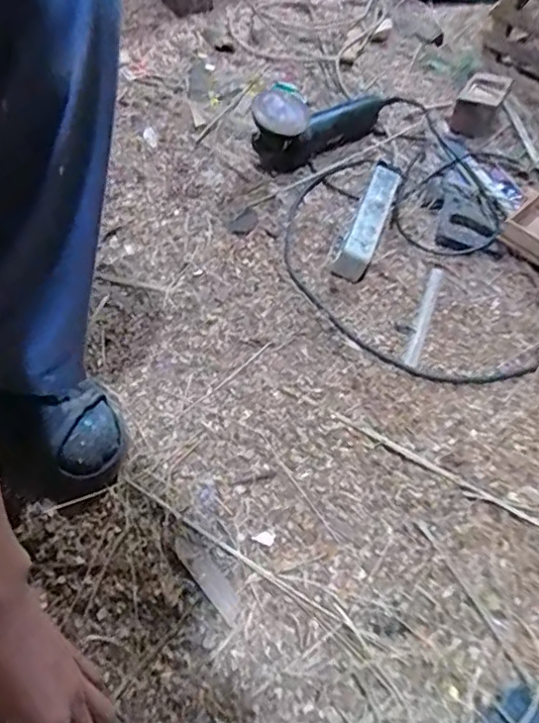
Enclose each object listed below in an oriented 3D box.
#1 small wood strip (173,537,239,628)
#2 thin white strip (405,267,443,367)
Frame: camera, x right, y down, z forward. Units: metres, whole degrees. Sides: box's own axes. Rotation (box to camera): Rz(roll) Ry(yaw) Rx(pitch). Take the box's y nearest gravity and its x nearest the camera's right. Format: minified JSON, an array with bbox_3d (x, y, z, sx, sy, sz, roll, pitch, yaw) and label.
[{"bbox_3d":[-0.058,0.205,0.555,0.023,0.004,0.091,-35,69,-23],"label":"small wood strip"},{"bbox_3d":[0.211,-0.061,0.789,0.017,0.013,0.178,18,52,9],"label":"thin white strip"}]

